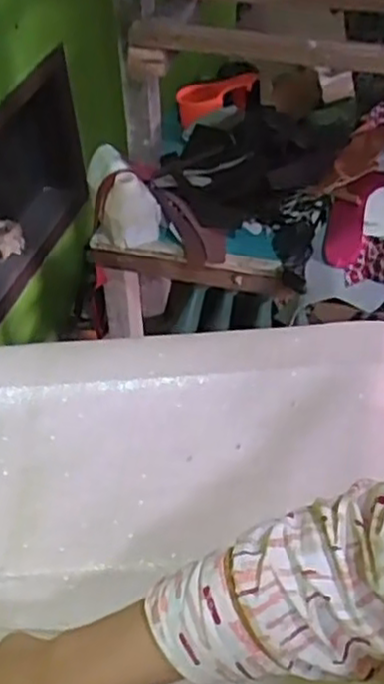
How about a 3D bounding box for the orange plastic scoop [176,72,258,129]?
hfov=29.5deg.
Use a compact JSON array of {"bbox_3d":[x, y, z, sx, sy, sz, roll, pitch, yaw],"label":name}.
[{"bbox_3d":[0.043,-0.401,1.203,0.136,0.069,0.035,-17,48,-12],"label":"orange plastic scoop"}]

